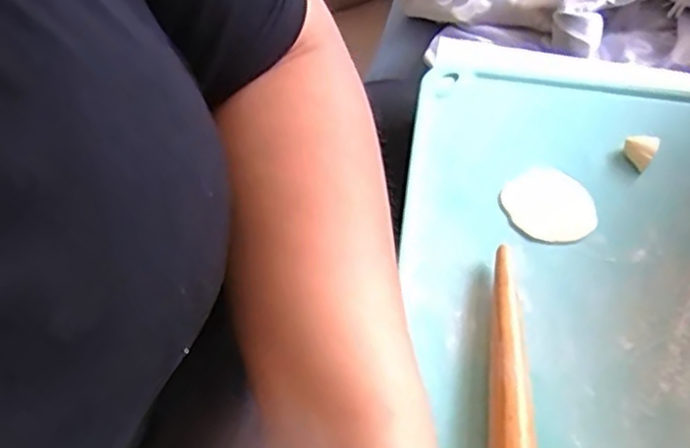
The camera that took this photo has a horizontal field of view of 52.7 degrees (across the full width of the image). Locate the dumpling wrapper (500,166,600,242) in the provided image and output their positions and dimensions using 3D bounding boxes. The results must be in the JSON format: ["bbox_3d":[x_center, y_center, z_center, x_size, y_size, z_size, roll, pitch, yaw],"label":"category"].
[{"bbox_3d":[0.139,-0.013,0.475,0.054,0.005,0.058,-3,55,4],"label":"dumpling wrapper"}]

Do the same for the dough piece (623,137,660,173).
[{"bbox_3d":[0.210,-0.054,0.497,0.016,0.020,0.022,-36,62,-22],"label":"dough piece"}]

